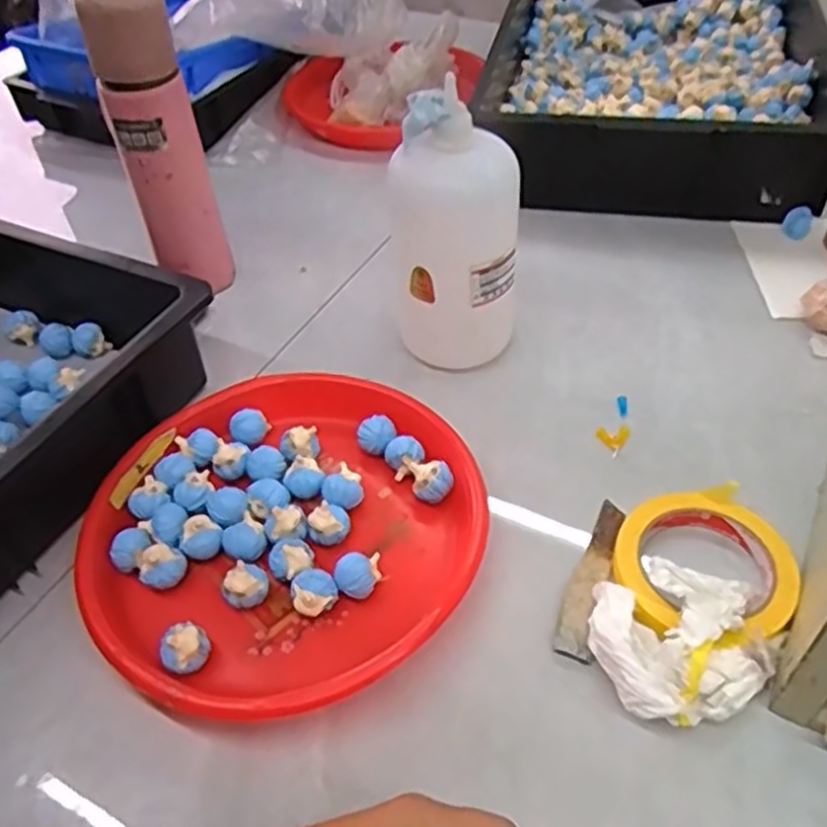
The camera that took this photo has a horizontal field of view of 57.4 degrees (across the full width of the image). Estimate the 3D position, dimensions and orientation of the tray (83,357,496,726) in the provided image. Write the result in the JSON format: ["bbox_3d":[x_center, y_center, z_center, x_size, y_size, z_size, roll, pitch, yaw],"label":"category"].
[{"bbox_3d":[-0.085,0.074,0.497,0.243,0.035,0.247,-3,46,3],"label":"tray"}]

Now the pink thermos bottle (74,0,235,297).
[{"bbox_3d":[-0.207,-0.208,0.624,0.069,0.254,0.056,-16,47,-9],"label":"pink thermos bottle"}]

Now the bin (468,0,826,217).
[{"bbox_3d":[0.278,-0.388,0.863,0.353,0.093,0.499,6,48,12],"label":"bin"}]

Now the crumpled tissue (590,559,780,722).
[{"bbox_3d":[0.149,0.124,0.425,0.095,0.041,0.090,-14,47,-7],"label":"crumpled tissue"}]

